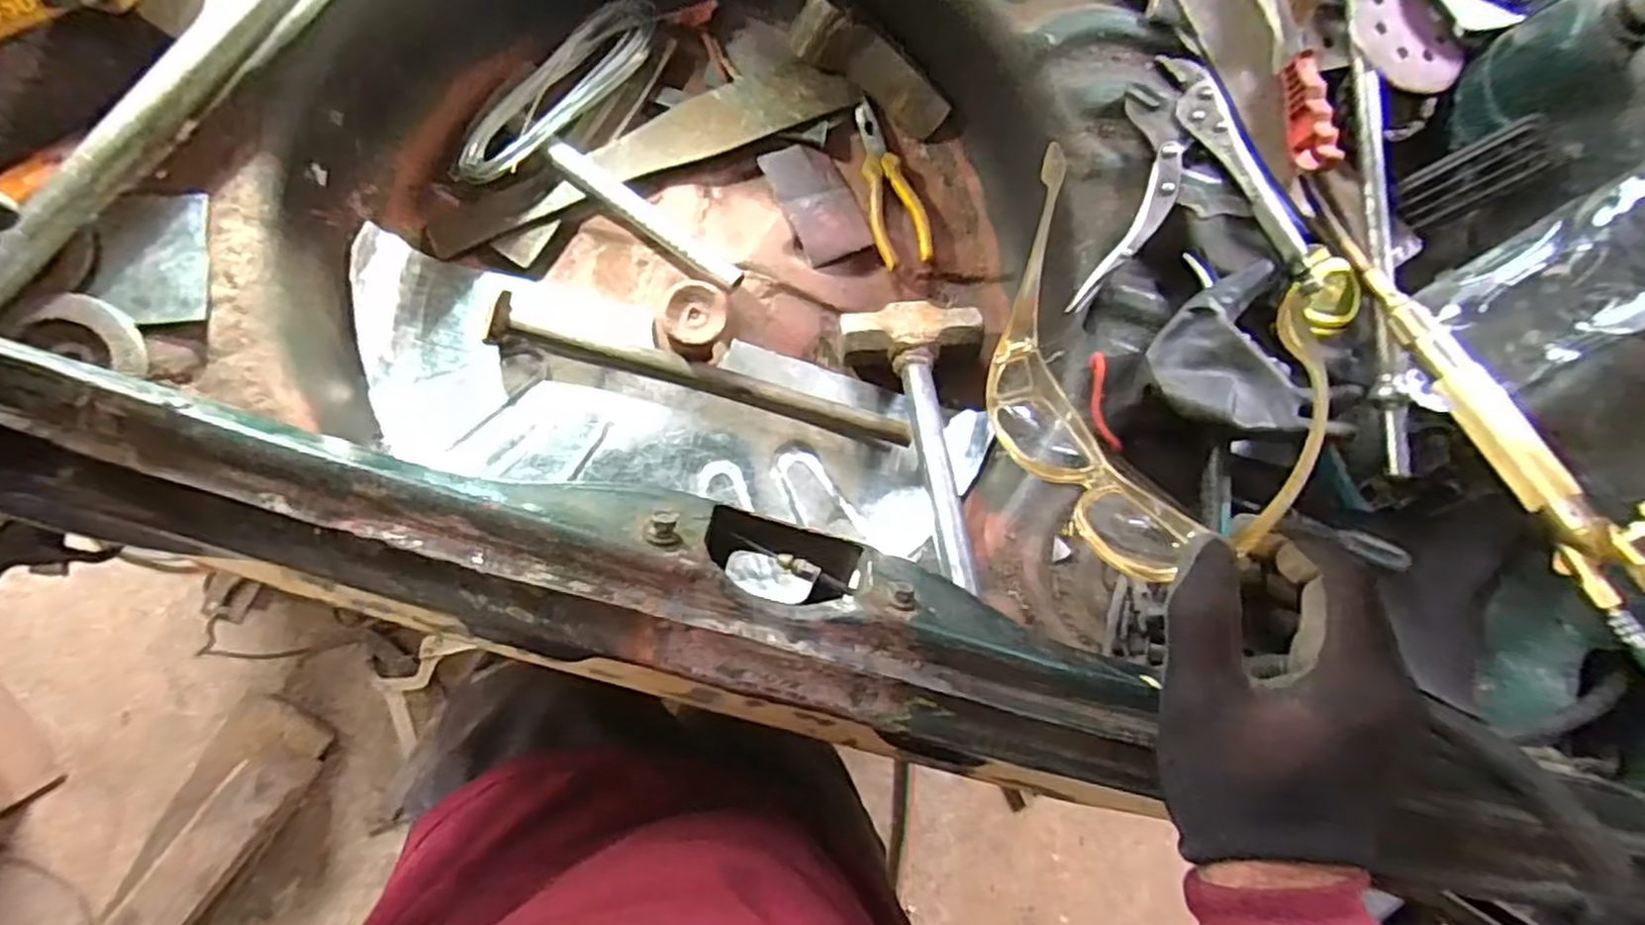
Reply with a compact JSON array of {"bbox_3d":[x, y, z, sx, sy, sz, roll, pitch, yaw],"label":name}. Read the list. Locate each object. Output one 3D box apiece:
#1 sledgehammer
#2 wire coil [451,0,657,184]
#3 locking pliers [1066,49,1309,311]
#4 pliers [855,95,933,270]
[{"bbox_3d":[0.085,-0.025,0.612,0.114,0.035,0.268,-1,61,-7],"label":"sledgehammer"},{"bbox_3d":[-0.234,-0.328,0.652,0.063,0.027,0.224,42,85,-5],"label":"wire coil"},{"bbox_3d":[0.273,-0.224,0.590,0.164,0.024,0.183,-8,82,12],"label":"locking pliers"},{"bbox_3d":[0.059,-0.262,0.705,0.052,0.014,0.156,-19,92,-7],"label":"pliers"}]

